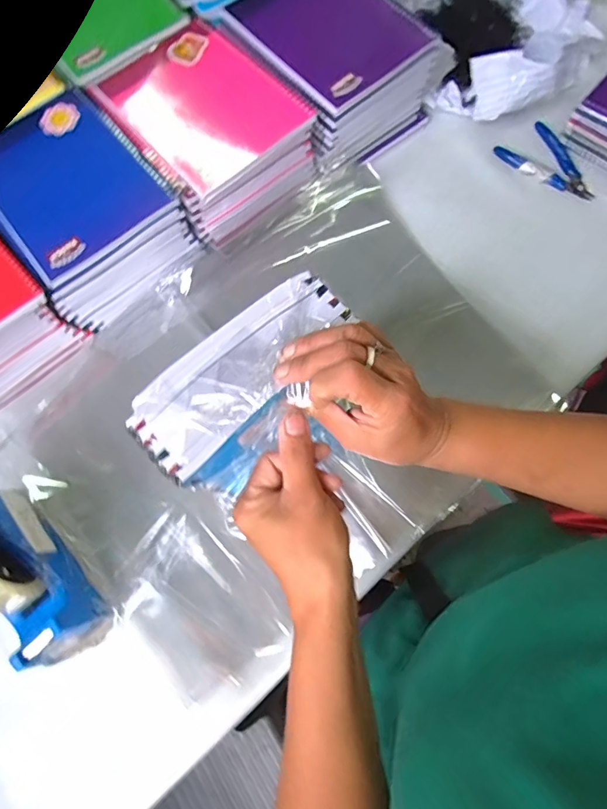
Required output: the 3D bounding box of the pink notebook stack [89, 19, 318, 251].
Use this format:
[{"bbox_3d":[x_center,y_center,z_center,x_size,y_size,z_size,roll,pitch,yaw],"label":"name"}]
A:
[{"bbox_3d":[-0.107,-0.304,0.501,0.160,0.080,0.195,-39,77,-7],"label":"pink notebook stack"}]

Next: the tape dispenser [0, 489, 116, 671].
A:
[{"bbox_3d":[-0.241,0.145,0.394,0.053,0.118,0.160,-39,77,-8],"label":"tape dispenser"}]

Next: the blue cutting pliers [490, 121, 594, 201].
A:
[{"bbox_3d":[0.289,-0.279,0.539,0.068,0.011,0.113,-30,76,-6],"label":"blue cutting pliers"}]

